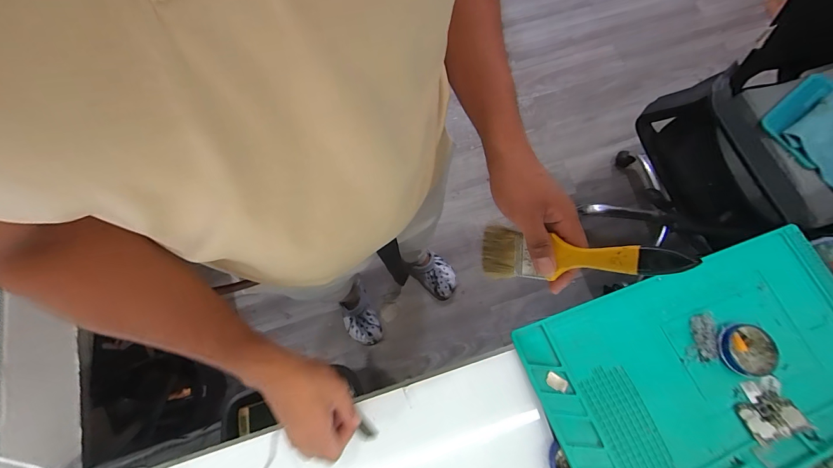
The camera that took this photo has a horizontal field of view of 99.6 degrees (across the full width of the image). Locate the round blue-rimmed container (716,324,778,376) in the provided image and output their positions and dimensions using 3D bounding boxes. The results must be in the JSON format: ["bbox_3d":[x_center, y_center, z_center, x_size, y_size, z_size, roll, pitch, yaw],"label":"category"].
[{"bbox_3d":[0.424,0.150,0.456,0.068,0.020,0.063,0,74,1],"label":"round blue-rimmed container"}]

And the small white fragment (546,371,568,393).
[{"bbox_3d":[0.179,0.190,0.452,0.027,0.006,0.017,31,77,9],"label":"small white fragment"}]

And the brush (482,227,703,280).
[{"bbox_3d":[0.146,0.020,0.343,0.193,0.018,0.050,0,68,44],"label":"brush"}]

